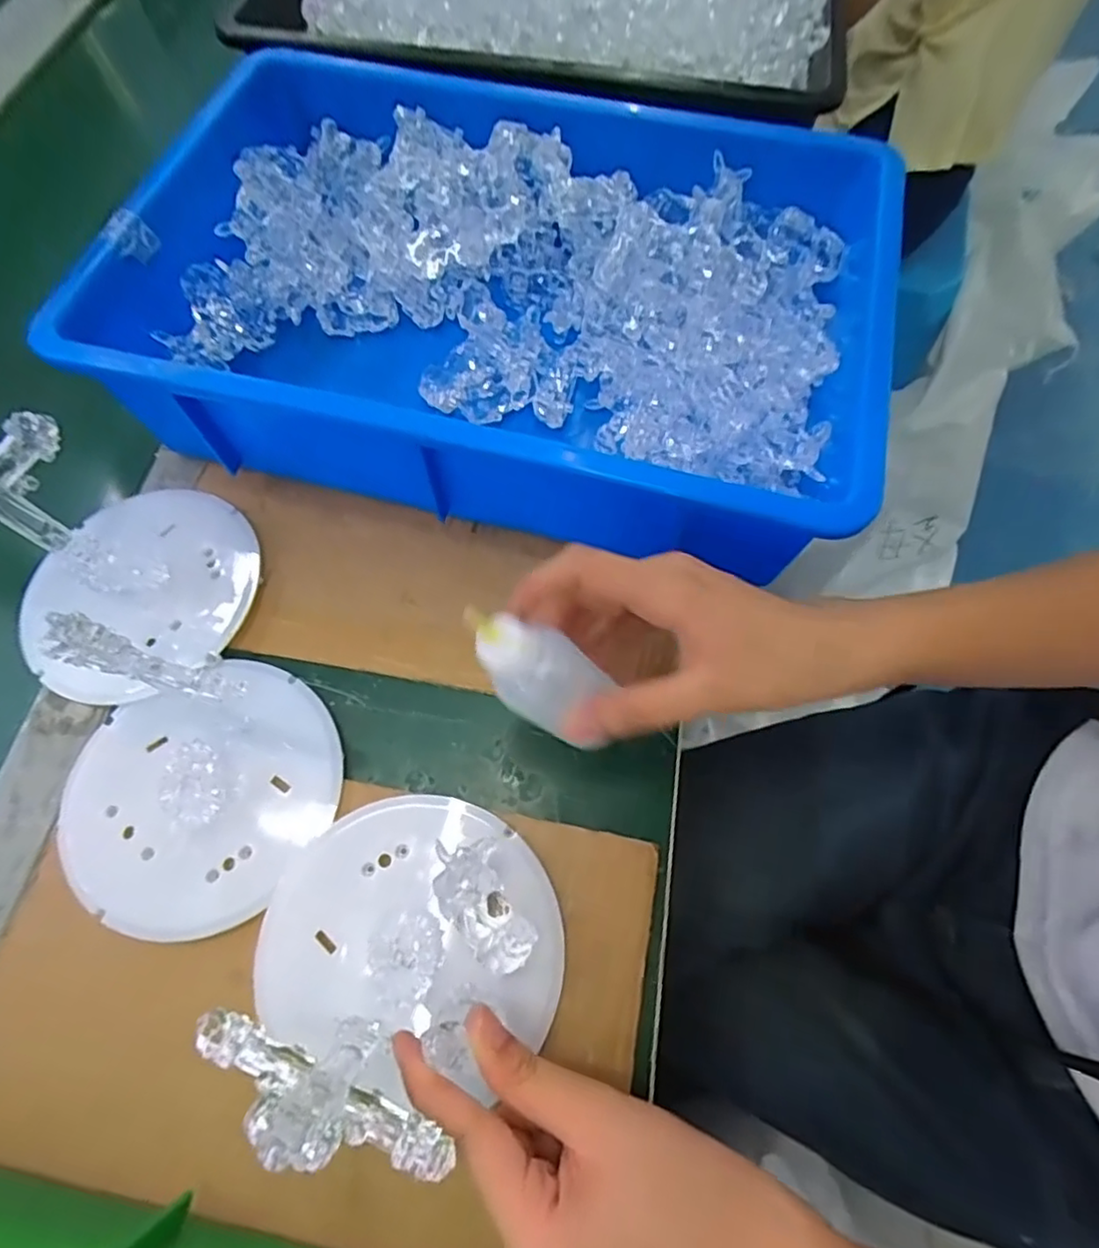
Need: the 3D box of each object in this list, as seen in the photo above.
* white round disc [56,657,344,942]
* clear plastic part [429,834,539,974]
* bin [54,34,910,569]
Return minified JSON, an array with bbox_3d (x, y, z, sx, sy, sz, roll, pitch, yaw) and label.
[{"bbox_3d":[-0.170,0.077,0.301,0.122,0.019,0.126,0,67,1],"label":"white round disc"},{"bbox_3d":[-0.030,0.124,0.276,0.031,0.017,0.056,-23,68,-9],"label":"clear plastic part"},{"bbox_3d":[-0.021,-0.186,0.373,0.420,0.092,0.269,14,68,7],"label":"bin"}]

